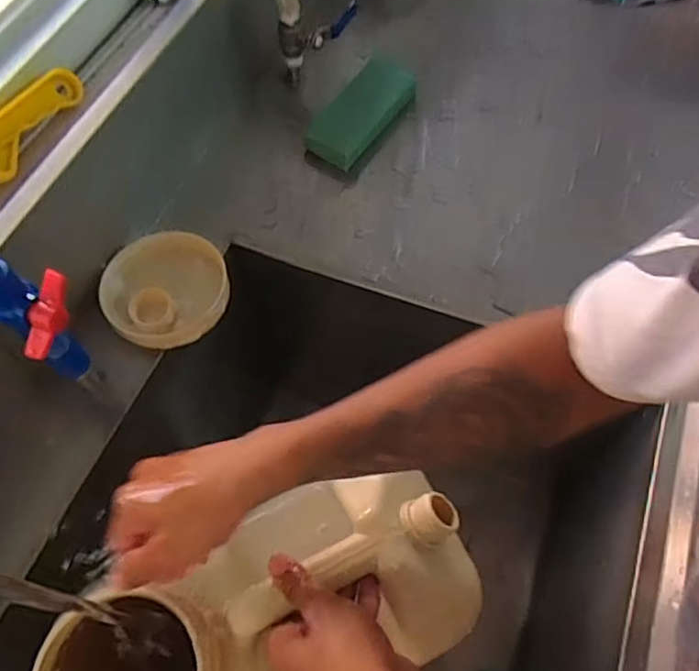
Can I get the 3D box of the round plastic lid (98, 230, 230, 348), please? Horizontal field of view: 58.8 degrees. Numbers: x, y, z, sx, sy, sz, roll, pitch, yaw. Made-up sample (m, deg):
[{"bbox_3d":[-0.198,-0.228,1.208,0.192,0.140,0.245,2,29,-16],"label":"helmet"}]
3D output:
[{"bbox_3d":[-0.180,-0.045,0.615,0.122,0.033,0.122,1,62,-2],"label":"round plastic lid"}]

